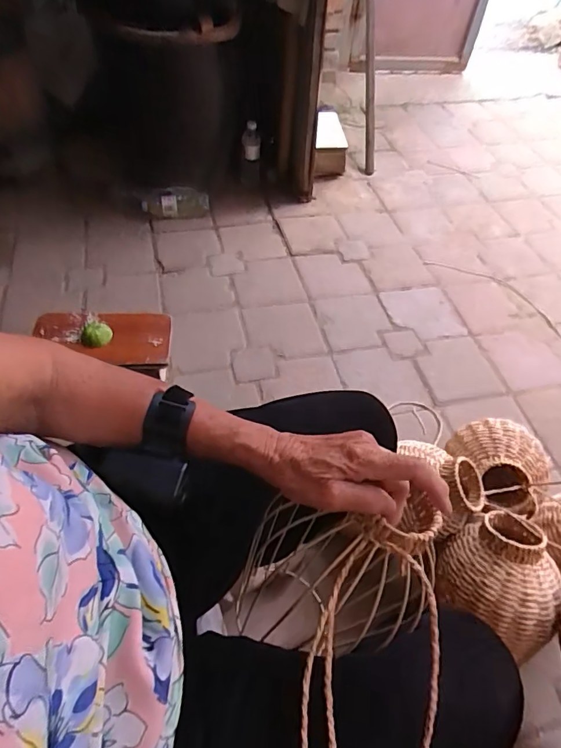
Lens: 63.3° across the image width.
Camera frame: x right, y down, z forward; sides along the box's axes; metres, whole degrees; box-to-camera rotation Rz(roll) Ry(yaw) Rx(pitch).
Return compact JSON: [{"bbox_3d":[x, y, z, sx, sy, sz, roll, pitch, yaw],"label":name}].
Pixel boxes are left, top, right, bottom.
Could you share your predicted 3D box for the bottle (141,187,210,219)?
[{"bbox_3d":[-0.340,-0.549,1.478,0.211,0.078,0.075,-11,54,-12],"label":"bottle"}]

